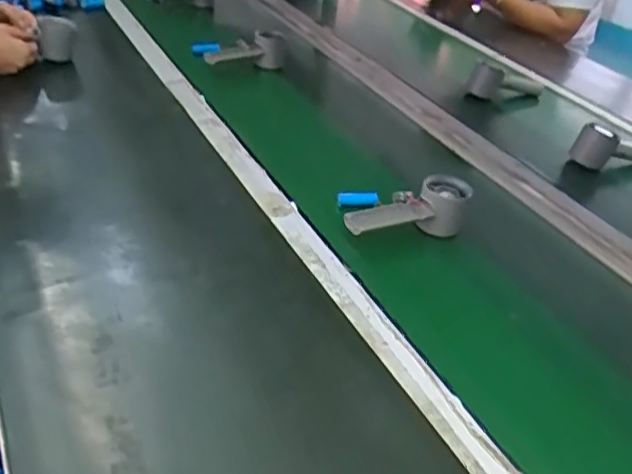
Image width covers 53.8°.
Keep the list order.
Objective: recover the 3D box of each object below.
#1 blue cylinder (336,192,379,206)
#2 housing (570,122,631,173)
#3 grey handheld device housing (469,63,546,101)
[{"bbox_3d":[0.051,-0.049,0.778,0.057,0.019,0.013,-7,37,-18],"label":"blue cylinder"},{"bbox_3d":[0.481,-0.147,0.985,0.154,0.067,0.051,-9,39,-23],"label":"housing"},{"bbox_3d":[0.366,-0.293,1.182,0.157,0.062,0.045,1,37,-11],"label":"grey handheld device housing"}]

